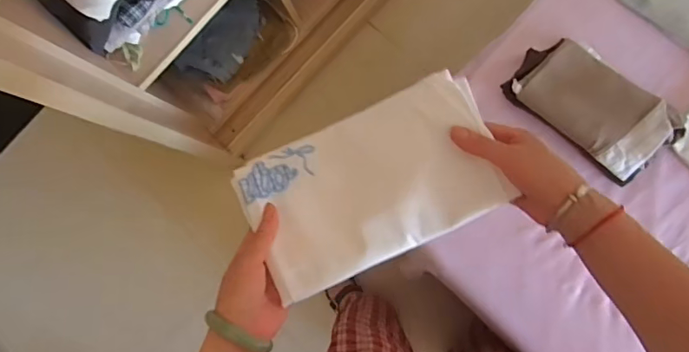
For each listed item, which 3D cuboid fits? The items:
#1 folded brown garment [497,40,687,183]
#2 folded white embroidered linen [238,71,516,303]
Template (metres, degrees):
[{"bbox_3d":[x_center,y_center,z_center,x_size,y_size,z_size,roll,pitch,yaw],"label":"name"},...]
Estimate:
[{"bbox_3d":[0.421,-0.125,0.827,0.264,0.056,0.161,39,91,9],"label":"folded brown garment"},{"bbox_3d":[0.026,0.008,0.477,0.235,0.025,0.142,-25,82,5],"label":"folded white embroidered linen"}]

